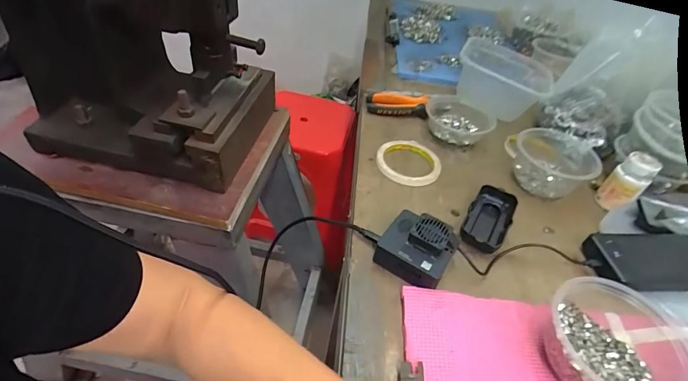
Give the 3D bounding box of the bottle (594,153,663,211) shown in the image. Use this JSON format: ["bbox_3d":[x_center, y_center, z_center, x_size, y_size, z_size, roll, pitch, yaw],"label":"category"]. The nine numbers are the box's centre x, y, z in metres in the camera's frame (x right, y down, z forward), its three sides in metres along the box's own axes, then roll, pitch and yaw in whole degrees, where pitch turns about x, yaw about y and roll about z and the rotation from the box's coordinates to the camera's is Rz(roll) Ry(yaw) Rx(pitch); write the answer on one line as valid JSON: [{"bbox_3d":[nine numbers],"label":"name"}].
[{"bbox_3d":[0.404,-0.013,0.525,0.043,0.074,0.045,-28,54,-32],"label":"bottle"}]

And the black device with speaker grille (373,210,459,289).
[{"bbox_3d":[0.084,0.065,0.422,0.081,0.045,0.072,29,47,21],"label":"black device with speaker grille"}]

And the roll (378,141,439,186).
[{"bbox_3d":[0.100,-0.045,0.567,0.095,0.016,0.099,18,45,8],"label":"roll"}]

